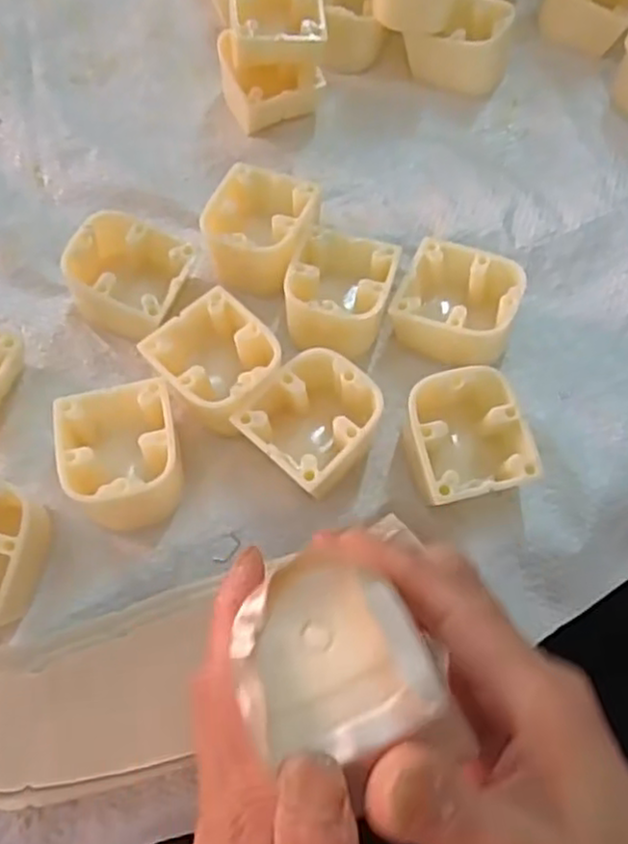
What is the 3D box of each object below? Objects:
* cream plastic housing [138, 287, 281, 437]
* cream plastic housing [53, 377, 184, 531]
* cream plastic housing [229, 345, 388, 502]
[{"bbox_3d":[-0.045,-0.026,0.336,0.051,0.033,0.058,-36,70,-17],"label":"cream plastic housing"},{"bbox_3d":[-0.084,0.017,0.314,0.049,0.034,0.061,-14,66,-8],"label":"cream plastic housing"},{"bbox_3d":[0.001,0.002,0.323,0.051,0.033,0.055,41,70,17],"label":"cream plastic housing"}]

